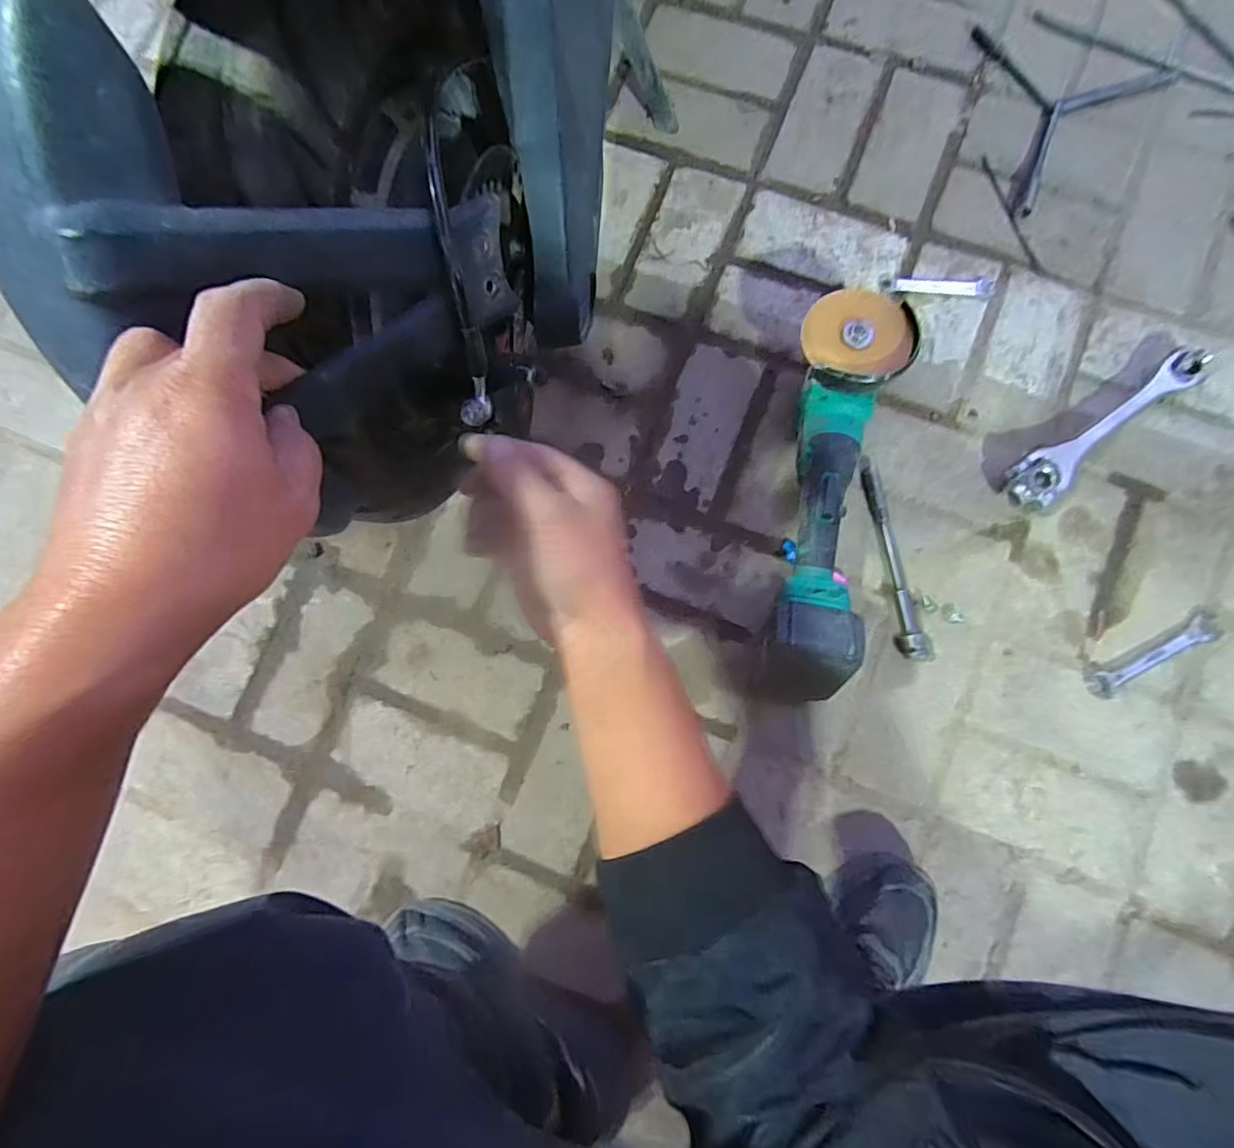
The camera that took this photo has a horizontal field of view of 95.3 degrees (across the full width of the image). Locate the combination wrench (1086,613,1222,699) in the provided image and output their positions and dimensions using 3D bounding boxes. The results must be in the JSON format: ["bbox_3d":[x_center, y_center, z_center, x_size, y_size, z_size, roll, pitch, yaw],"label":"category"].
[{"bbox_3d":[0.542,0.085,0.570,0.136,0.012,0.025,-30,84,-1],"label":"combination wrench"}]

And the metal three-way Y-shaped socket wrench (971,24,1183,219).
[{"bbox_3d":[0.528,-0.530,0.630,0.195,0.014,0.237,-8,84,1],"label":"metal three-way Y-shaped socket wrench"}]

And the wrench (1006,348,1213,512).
[{"bbox_3d":[0.509,-0.147,0.579,0.246,0.040,0.051,-35,84,-1],"label":"wrench"}]

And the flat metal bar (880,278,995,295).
[{"bbox_3d":[0.356,-0.320,0.623,0.116,0.007,0.018,6,85,3],"label":"flat metal bar"}]

